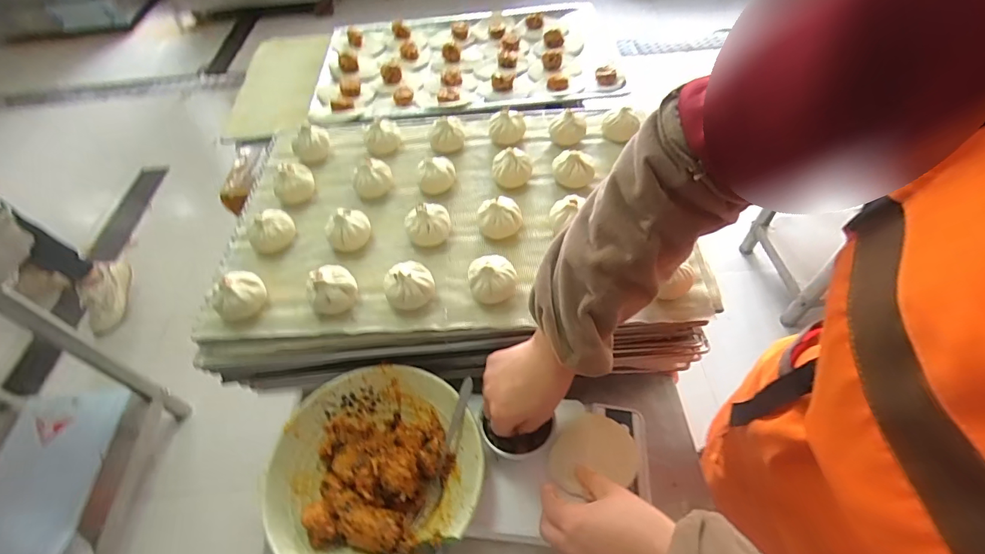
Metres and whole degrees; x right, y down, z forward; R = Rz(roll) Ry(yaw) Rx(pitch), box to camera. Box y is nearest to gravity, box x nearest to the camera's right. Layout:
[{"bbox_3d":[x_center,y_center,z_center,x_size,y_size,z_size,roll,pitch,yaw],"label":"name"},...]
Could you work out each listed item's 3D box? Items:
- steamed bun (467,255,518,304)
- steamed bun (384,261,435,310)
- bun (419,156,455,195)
[{"bbox_3d":[0.000,0.001,0.507,0.054,0.041,0.051,-4,52,1],"label":"steamed bun"},{"bbox_3d":[-0.096,0.009,0.511,0.056,0.037,0.051,-2,52,2],"label":"steamed bun"},{"bbox_3d":[-0.076,-0.142,0.619,0.047,0.035,0.047,-8,52,-3],"label":"bun"}]

